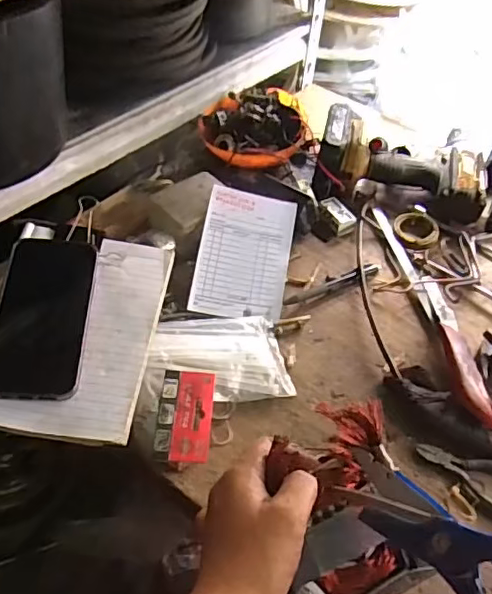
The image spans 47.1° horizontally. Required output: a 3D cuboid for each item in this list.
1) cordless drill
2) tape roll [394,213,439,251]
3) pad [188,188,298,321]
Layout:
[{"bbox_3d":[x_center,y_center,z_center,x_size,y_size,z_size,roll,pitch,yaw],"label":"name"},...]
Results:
[{"bbox_3d":[0.207,-0.174,0.746,0.234,0.072,0.136,13,49,7],"label":"cordless drill"},{"bbox_3d":[0.212,-0.084,0.703,0.056,0.013,0.058,2,49,-3],"label":"tape roll"},{"bbox_3d":[-0.001,-0.048,0.629,0.100,0.006,0.147,11,74,-3],"label":"pad"}]

